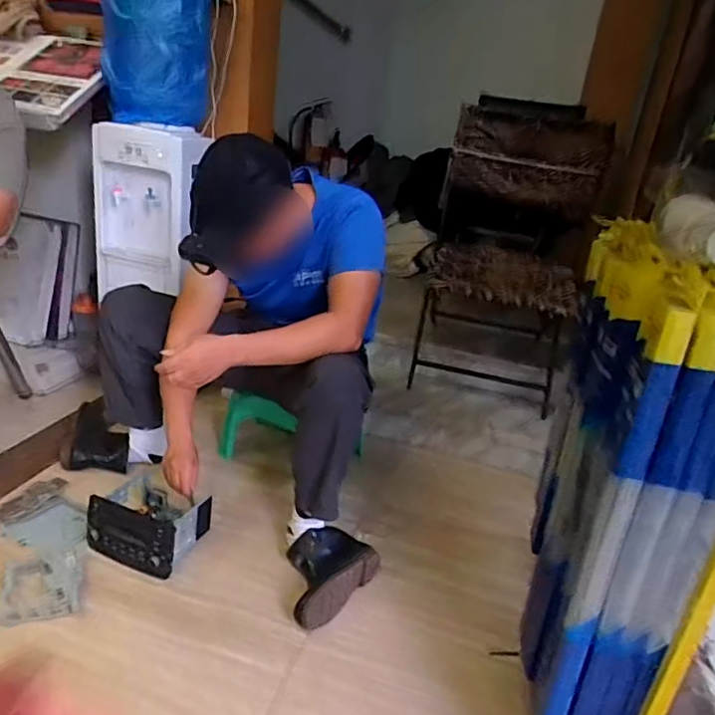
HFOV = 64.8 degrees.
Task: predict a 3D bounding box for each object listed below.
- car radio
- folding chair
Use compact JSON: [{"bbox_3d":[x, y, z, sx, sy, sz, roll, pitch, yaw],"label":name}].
[{"bbox_3d":[-0.452,0.356,1.235,0.211,0.112,0.207,17,25,19],"label":"car radio"},{"bbox_3d":[0.445,-0.315,1.706,0.423,0.782,0.646,12,22,9],"label":"folding chair"}]

